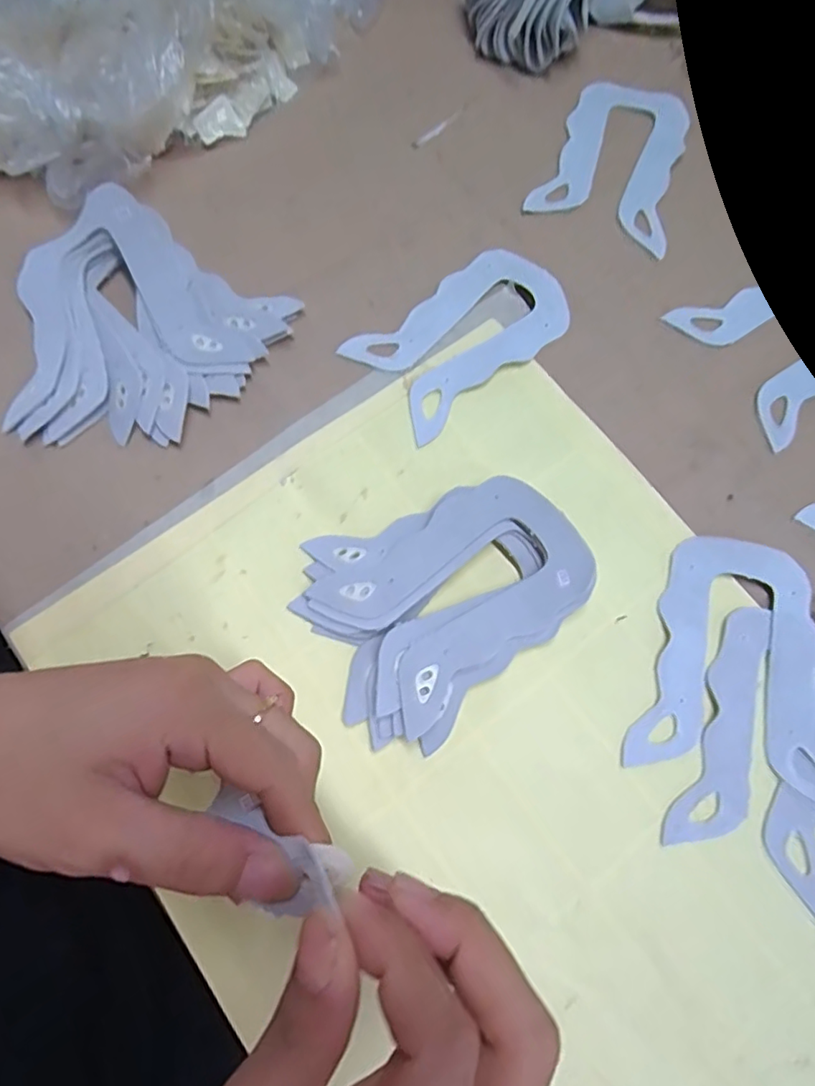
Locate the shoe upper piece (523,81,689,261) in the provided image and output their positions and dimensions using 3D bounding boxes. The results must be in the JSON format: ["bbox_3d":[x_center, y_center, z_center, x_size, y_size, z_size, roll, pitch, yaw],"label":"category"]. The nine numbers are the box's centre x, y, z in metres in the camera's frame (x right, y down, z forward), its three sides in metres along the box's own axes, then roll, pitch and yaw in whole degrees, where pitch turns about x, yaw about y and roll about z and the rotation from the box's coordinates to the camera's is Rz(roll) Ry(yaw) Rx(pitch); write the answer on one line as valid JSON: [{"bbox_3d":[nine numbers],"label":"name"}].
[{"bbox_3d":[0.139,-0.255,0.379,0.087,0.005,0.125,19,75,4],"label":"shoe upper piece"}]

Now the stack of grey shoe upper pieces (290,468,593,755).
[{"bbox_3d":[0.021,0.027,0.289,0.135,0.022,0.109,-28,77,-8],"label":"stack of grey shoe upper pieces"}]

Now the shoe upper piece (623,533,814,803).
[{"bbox_3d":[0.168,0.058,0.291,0.097,0.004,0.122,12,75,2],"label":"shoe upper piece"}]

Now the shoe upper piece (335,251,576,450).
[{"bbox_3d":[0.035,-0.123,0.340,0.126,0.005,0.073,-38,79,-8],"label":"shoe upper piece"}]

